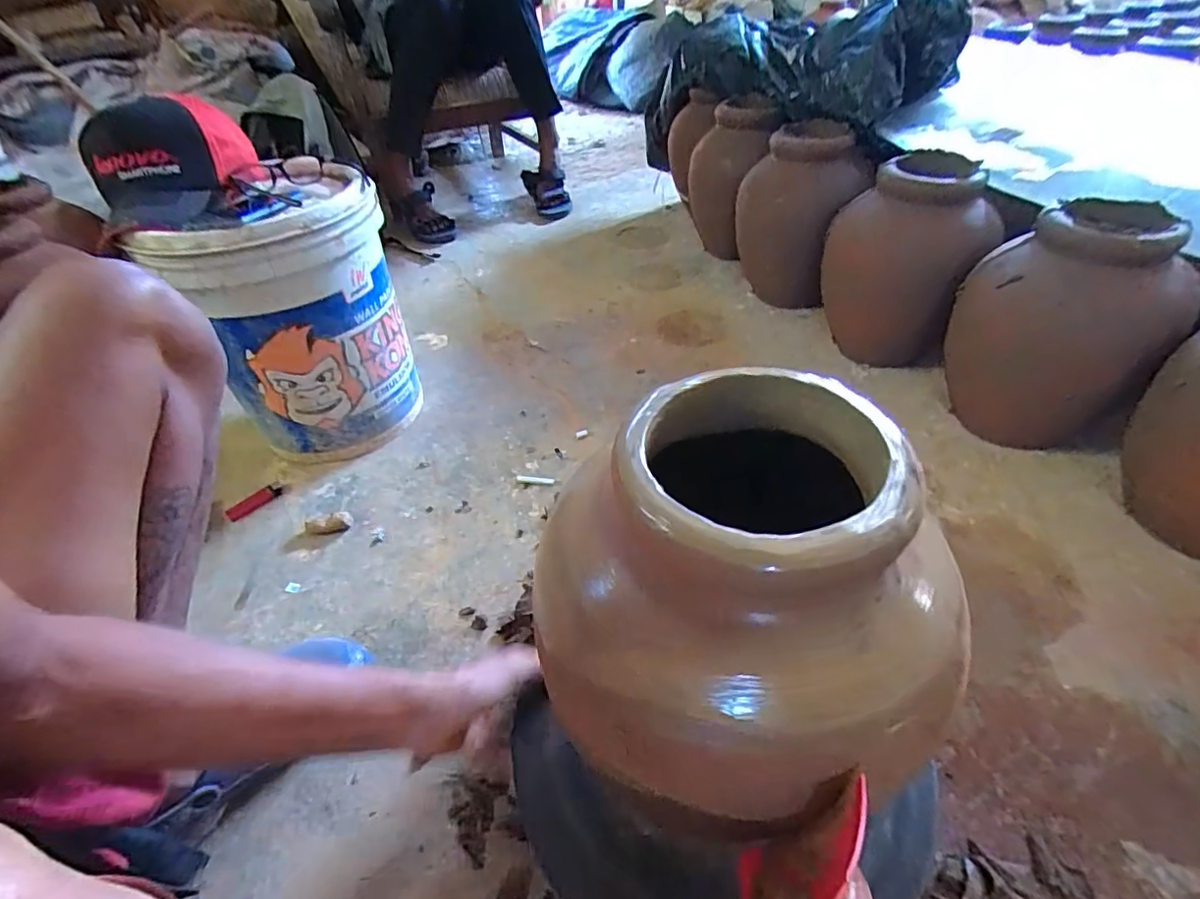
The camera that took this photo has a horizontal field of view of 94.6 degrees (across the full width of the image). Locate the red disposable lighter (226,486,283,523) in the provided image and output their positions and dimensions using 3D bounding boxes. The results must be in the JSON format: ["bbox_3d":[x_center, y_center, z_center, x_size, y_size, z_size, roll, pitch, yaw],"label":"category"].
[{"bbox_3d":[-0.517,0.079,0.828,0.078,0.017,0.025,-35,51,-29],"label":"red disposable lighter"}]

